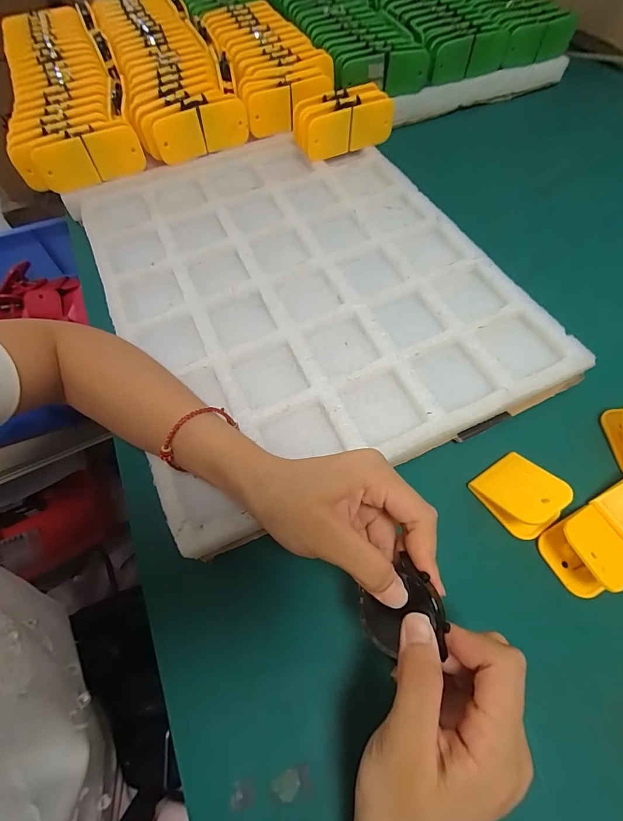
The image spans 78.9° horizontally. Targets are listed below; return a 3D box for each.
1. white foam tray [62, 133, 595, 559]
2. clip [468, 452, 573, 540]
[{"bbox_3d":[-0.018,-0.136,0.380,0.348,0.028,0.432,-22,64,-12],"label":"white foam tray"},{"bbox_3d":[0.156,0.061,0.278,0.046,0.025,0.055,-30,64,-14],"label":"clip"}]

